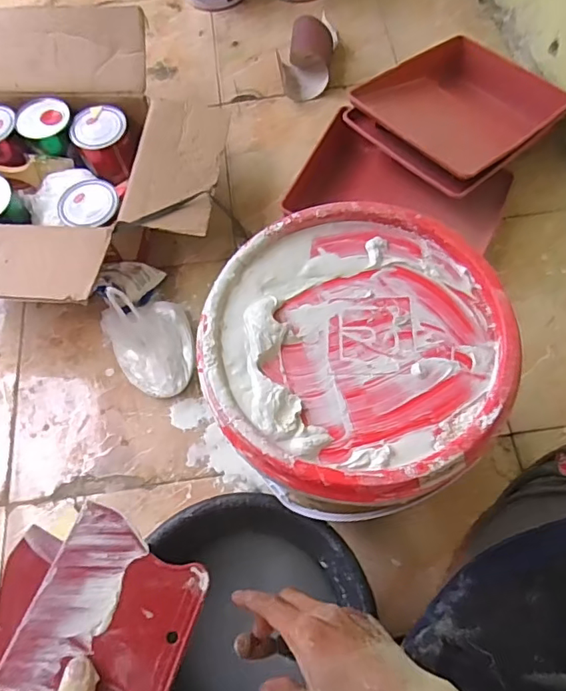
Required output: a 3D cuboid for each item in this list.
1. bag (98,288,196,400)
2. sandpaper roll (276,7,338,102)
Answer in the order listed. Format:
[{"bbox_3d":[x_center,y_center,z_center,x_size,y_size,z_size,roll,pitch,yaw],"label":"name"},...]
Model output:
[{"bbox_3d":[-0.216,-0.015,0.836,0.128,0.168,0.164,-31,68,-10],"label":"bag"},{"bbox_3d":[0.053,-0.636,1.151,0.117,0.070,0.192,10,67,8],"label":"sandpaper roll"}]

